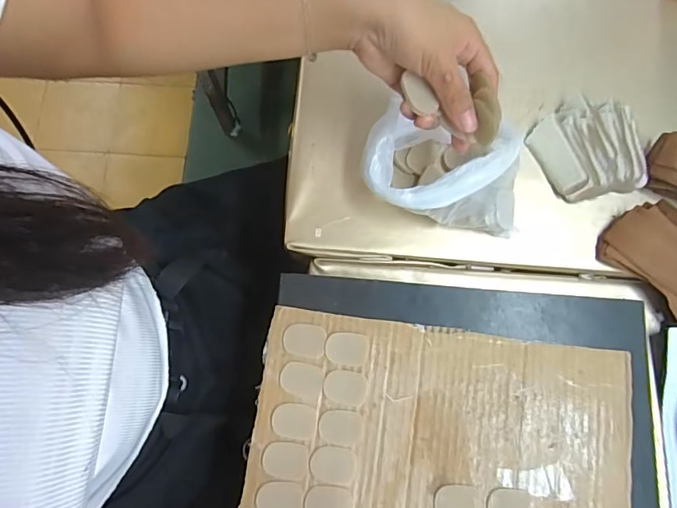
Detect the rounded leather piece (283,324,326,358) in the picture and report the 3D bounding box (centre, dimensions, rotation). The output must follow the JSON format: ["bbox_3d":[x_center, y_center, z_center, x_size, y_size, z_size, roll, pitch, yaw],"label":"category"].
[{"bbox_3d":[-0.028,0.070,0.387,0.034,0.004,0.025,5,78,2],"label":"rounded leather piece"}]

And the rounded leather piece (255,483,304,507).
[{"bbox_3d":[-0.045,0.187,0.363,0.036,0.004,0.026,0,78,1],"label":"rounded leather piece"}]

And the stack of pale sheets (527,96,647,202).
[{"bbox_3d":[0.230,-0.094,0.436,0.088,0.029,0.091,-27,79,-5],"label":"stack of pale sheets"}]

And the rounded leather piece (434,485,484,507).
[{"bbox_3d":[0.091,0.188,0.360,0.036,0.004,0.025,-1,78,0],"label":"rounded leather piece"}]

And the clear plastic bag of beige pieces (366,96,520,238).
[{"bbox_3d":[0.091,-0.070,0.409,0.138,0.069,0.081,11,78,3],"label":"clear plastic bag of beige pieces"}]

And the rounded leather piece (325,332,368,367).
[{"bbox_3d":[0.007,0.076,0.386,0.034,0.004,0.025,3,78,1],"label":"rounded leather piece"}]

